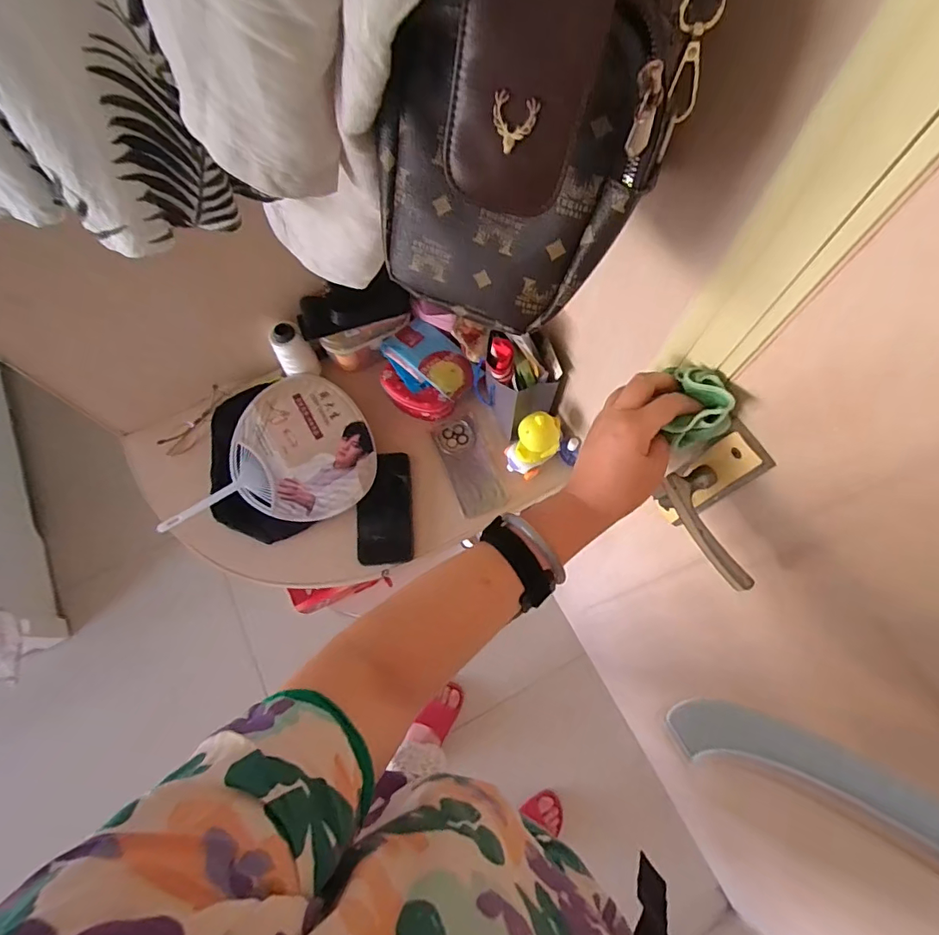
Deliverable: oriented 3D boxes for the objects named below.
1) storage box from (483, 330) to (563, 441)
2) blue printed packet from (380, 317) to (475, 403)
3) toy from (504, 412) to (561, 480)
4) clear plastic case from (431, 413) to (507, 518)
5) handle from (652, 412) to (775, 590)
[{"bbox_3d":[0.071,-0.111,0.690,0.079,0.170,0.091,-17,70,-6],"label":"storage box"},{"bbox_3d":[-0.062,-0.158,0.747,0.139,0.024,0.092,40,74,14],"label":"blue printed packet"},{"bbox_3d":[0.089,-0.034,0.689,0.067,0.119,0.054,-42,74,-14],"label":"toy"},{"bbox_3d":[-0.001,-0.005,0.743,0.066,0.011,0.155,-20,70,-8],"label":"clear plastic case"},{"bbox_3d":[0.223,0.040,0.431,0.067,0.108,0.110,-33,72,-12],"label":"handle"}]

